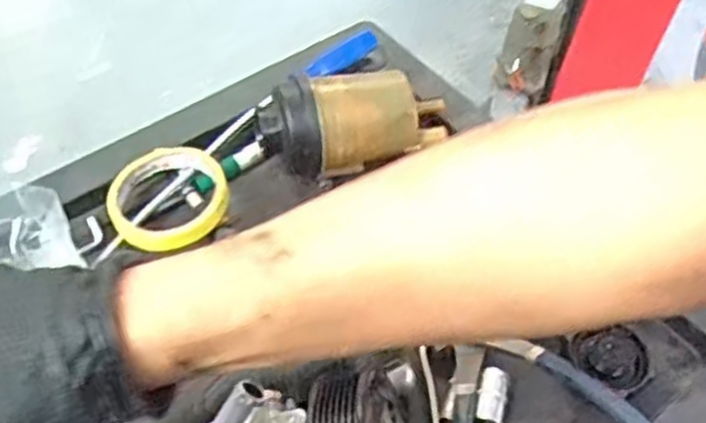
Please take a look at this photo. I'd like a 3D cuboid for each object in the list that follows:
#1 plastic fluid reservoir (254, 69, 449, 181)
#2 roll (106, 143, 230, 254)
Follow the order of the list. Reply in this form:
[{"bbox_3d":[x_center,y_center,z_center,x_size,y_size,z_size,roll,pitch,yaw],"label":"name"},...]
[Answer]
[{"bbox_3d":[0.002,-0.070,0.613,0.153,0.070,0.066,-5,53,-10],"label":"plastic fluid reservoir"},{"bbox_3d":[-0.137,-0.011,0.581,0.085,0.018,0.090,3,52,-4],"label":"roll"}]

